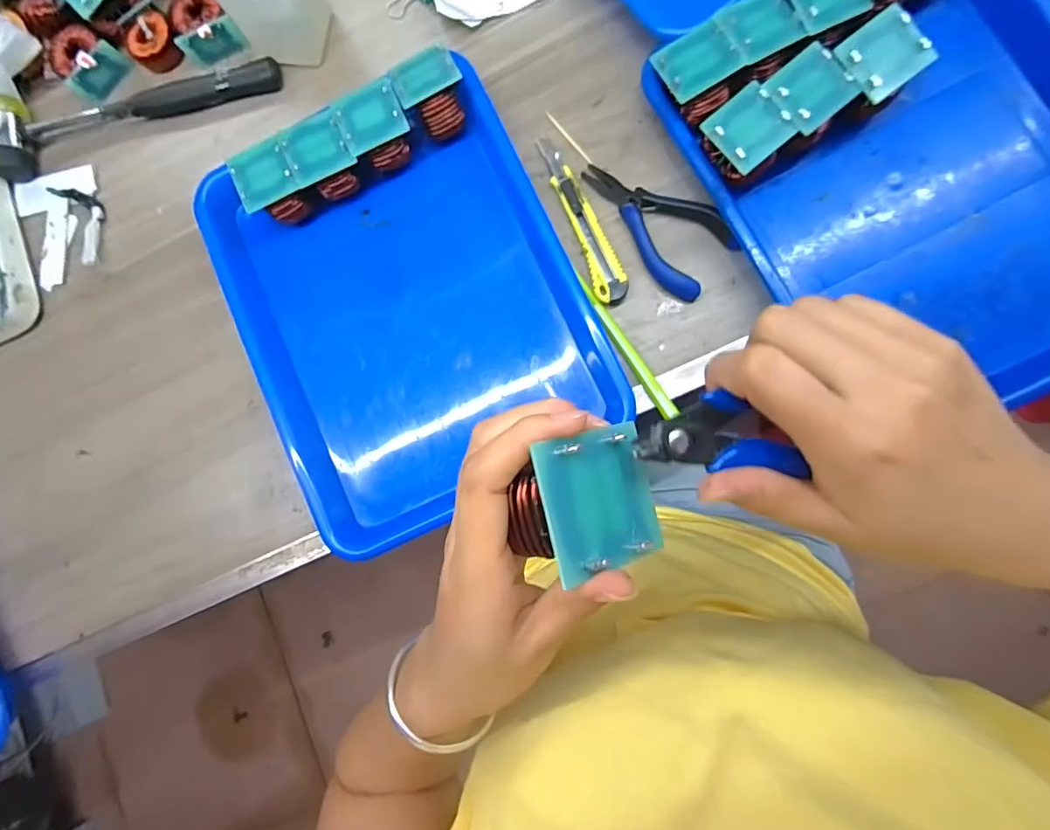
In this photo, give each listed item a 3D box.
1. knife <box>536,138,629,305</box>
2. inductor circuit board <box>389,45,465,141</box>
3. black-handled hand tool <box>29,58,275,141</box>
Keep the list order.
[{"bbox_3d":[0.043,-0.149,0.377,0.024,0.009,0.139,-21,84,6],"label":"knife"},{"bbox_3d":[-0.067,-0.237,0.376,0.047,0.042,0.047,-26,82,6],"label":"inductor circuit board"},{"bbox_3d":[-0.330,-0.277,0.447,0.240,0.019,0.027,-6,86,7],"label":"black-handled hand tool"}]

